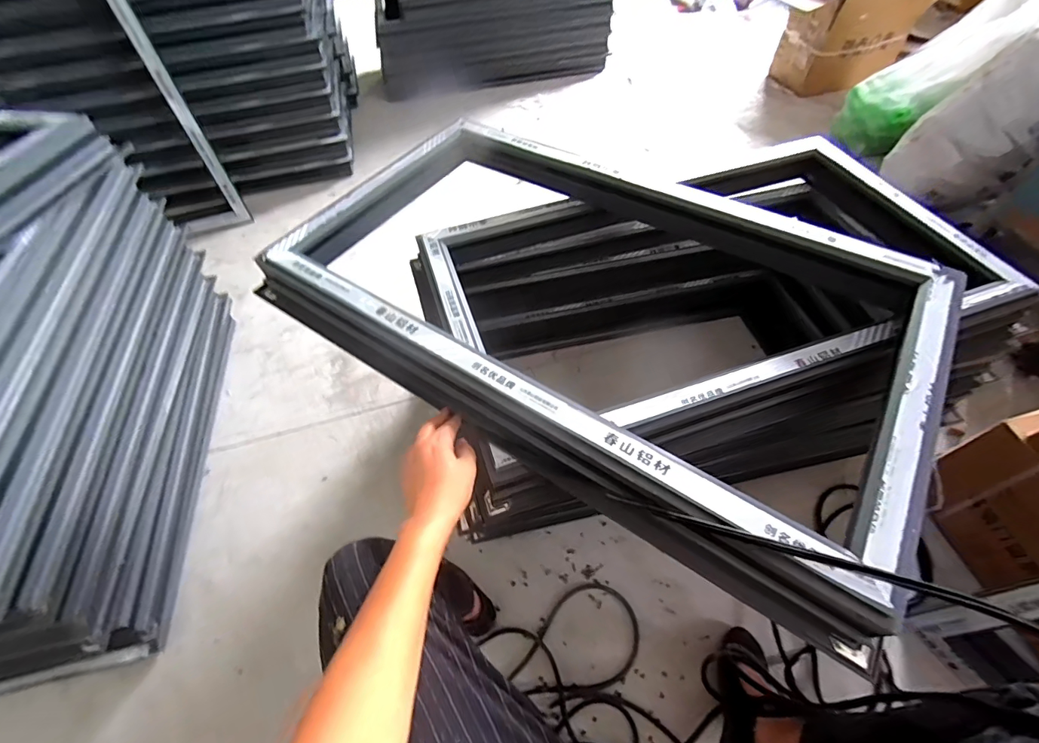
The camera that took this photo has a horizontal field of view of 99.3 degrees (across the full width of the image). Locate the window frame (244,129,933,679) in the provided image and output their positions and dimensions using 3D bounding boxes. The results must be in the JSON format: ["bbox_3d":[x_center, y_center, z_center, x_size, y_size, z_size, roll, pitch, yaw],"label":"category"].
[{"bbox_3d":[0.089,-0.118,0.639,0.848,0.089,0.507,29,61,22],"label":"window frame"}]

